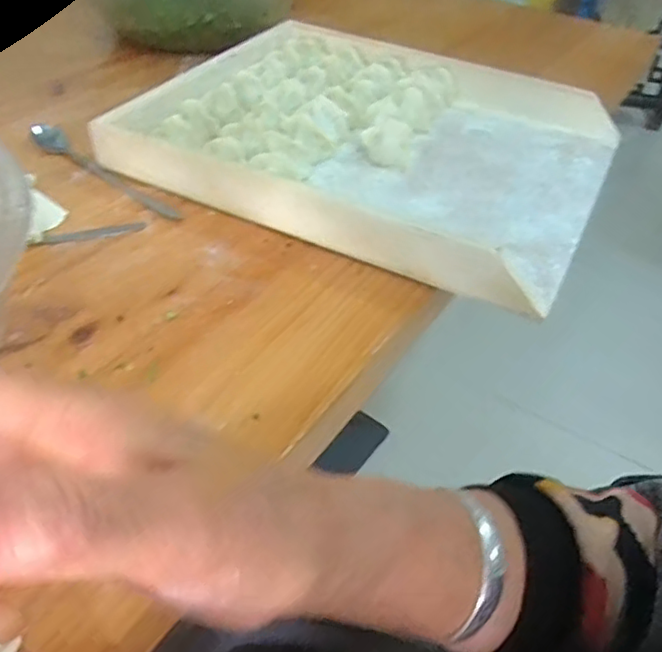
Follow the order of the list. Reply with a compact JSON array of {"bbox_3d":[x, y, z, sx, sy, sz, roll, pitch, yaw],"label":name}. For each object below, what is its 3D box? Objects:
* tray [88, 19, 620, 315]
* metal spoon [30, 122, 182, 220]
[{"bbox_3d":[0.041,-0.162,0.518,0.355,0.046,0.288,21,47,18],"label":"tray"},{"bbox_3d":[-0.181,-0.125,0.482,0.167,0.020,0.024,31,51,27],"label":"metal spoon"}]

